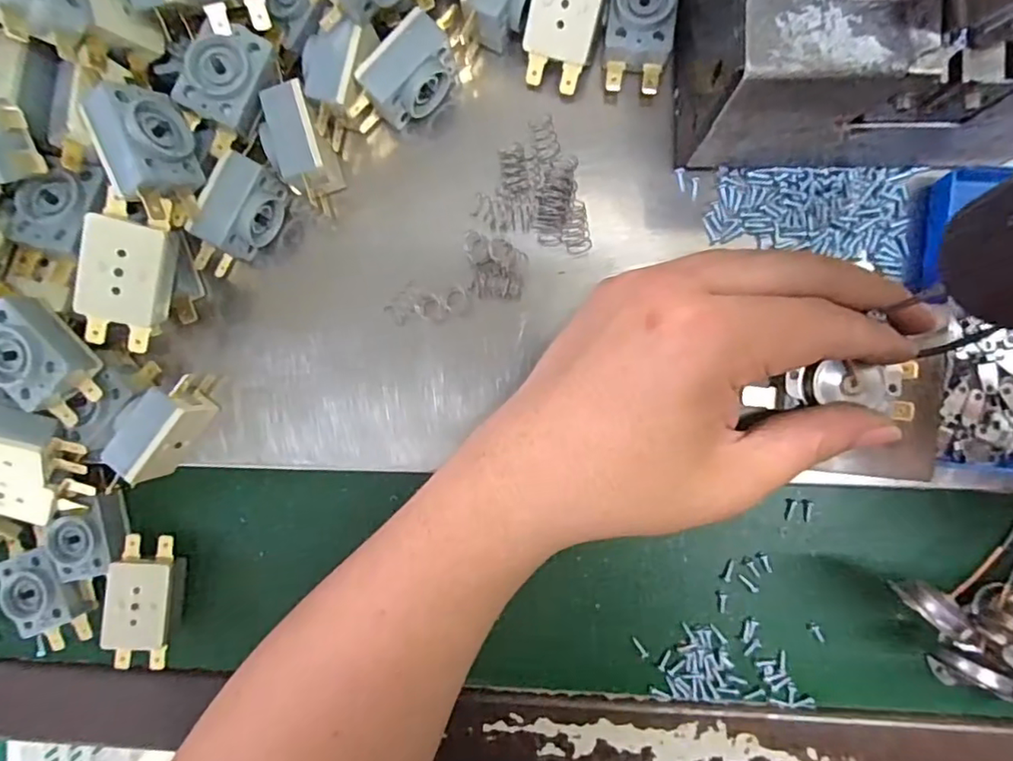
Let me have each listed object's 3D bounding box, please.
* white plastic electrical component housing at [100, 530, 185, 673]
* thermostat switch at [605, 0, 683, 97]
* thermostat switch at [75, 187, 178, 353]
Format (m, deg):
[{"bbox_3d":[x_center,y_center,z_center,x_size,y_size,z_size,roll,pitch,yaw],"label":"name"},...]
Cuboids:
[{"bbox_3d":[-0.163,0.100,0.264,0.027,0.011,0.059,10,92,4],"label":"white plastic electrical component housing"},{"bbox_3d":[0.054,-0.146,0.234,0.027,0.014,0.057,6,92,4],"label":"thermostat switch"},{"bbox_3d":[-0.141,-0.040,0.217,0.025,0.021,0.055,15,92,4],"label":"thermostat switch"}]

